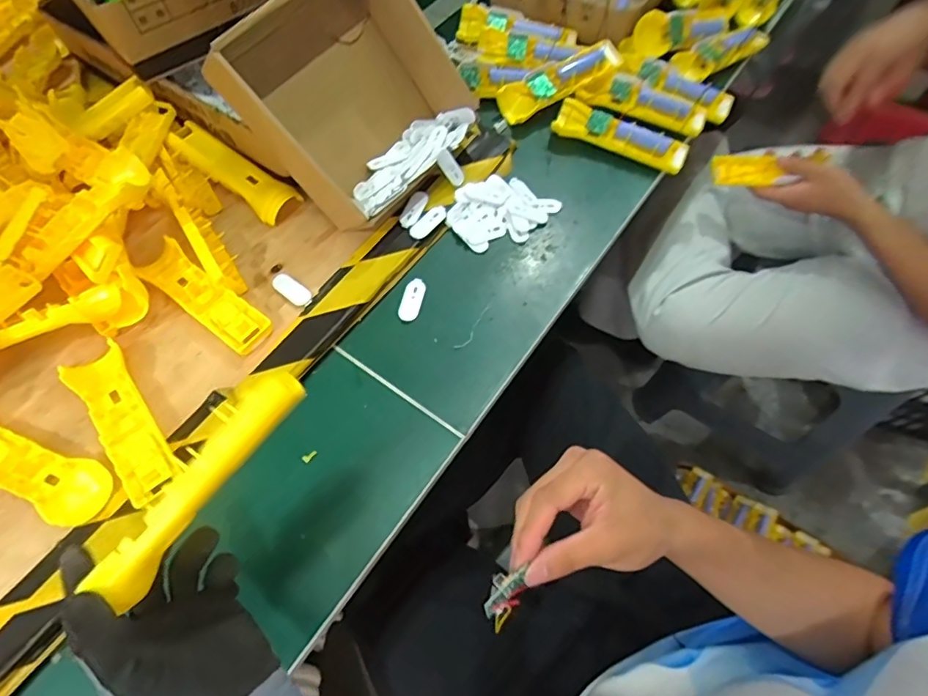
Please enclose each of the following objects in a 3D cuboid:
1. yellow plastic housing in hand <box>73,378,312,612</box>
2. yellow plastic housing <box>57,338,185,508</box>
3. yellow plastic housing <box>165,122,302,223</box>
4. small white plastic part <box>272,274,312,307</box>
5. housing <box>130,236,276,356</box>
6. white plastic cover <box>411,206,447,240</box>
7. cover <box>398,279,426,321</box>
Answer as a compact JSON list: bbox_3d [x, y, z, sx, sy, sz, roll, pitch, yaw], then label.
[{"bbox_3d":[-0.149,0.075,0.294,0.026,0.033,0.146,36,81,12],"label":"yellow plastic housing in hand"},{"bbox_3d":[-0.301,0.070,0.462,0.047,0.026,0.154,-34,68,-16],"label":"yellow plastic housing"},{"bbox_3d":[-0.258,-0.201,0.577,0.152,0.027,0.047,35,68,16],"label":"yellow plastic housing"},{"bbox_3d":[-0.175,-0.060,0.526,0.051,0.004,0.021,36,68,16],"label":"small white plastic part"},{"bbox_3d":[-0.259,-0.053,0.510,0.157,0.015,0.044,36,68,17],"label":"housing"},{"bbox_3d":[-0.039,-0.137,0.563,0.020,0.008,0.048,38,69,17],"label":"white plastic cover"},{"bbox_3d":[-0.054,-0.050,0.537,0.023,0.007,0.047,12,64,6],"label":"cover"}]

